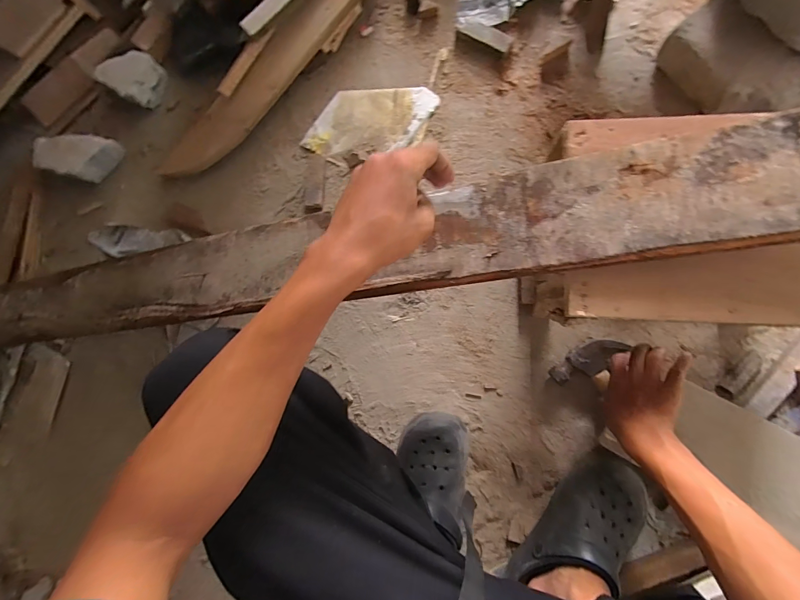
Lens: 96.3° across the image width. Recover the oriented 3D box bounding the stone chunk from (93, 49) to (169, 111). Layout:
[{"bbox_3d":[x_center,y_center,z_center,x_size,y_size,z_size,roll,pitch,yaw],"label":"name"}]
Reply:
[{"bbox_3d":[-0.525,-0.443,0.704,0.081,0.066,0.100,39,92,9],"label":"stone chunk"}]

